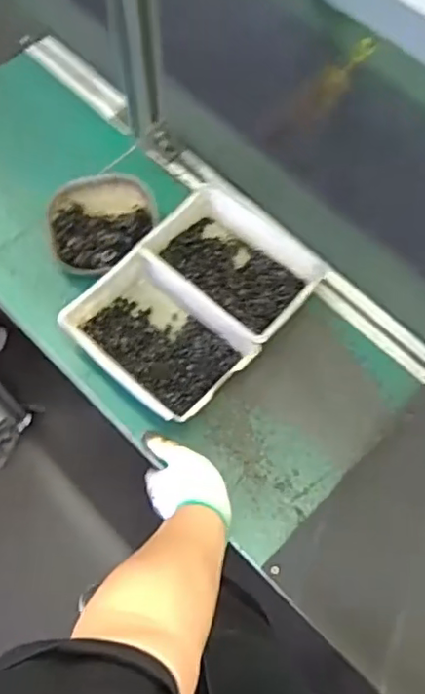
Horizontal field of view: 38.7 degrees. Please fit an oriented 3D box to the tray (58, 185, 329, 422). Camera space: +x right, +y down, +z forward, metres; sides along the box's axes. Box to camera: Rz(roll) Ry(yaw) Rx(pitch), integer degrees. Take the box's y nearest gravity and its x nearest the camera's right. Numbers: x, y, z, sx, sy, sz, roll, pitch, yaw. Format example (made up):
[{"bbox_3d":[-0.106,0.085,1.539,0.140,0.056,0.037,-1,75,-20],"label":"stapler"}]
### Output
[{"bbox_3d":[-0.018,-0.058,0.759,0.208,0.047,0.280,40,72,15],"label":"tray"}]

